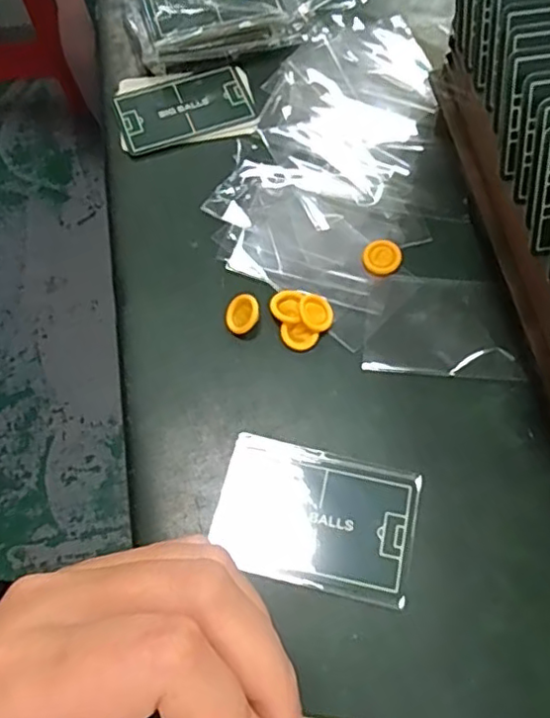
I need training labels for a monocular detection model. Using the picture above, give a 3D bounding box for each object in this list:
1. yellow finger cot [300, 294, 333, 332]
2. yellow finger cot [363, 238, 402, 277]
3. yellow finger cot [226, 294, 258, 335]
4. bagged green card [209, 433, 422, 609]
[{"bbox_3d":[0.022,-0.024,0.325,0.017,0.004,0.020,-26,88,-14],"label":"yellow finger cot"},{"bbox_3d":[0.059,-0.056,0.344,0.020,0.005,0.022,-1,65,2],"label":"yellow finger cot"},{"bbox_3d":[-0.017,-0.023,0.326,0.017,0.004,0.021,10,94,19],"label":"yellow finger cot"},{"bbox_3d":[0.019,0.072,0.285,0.088,0.004,0.060,12,66,6],"label":"bagged green card"}]

